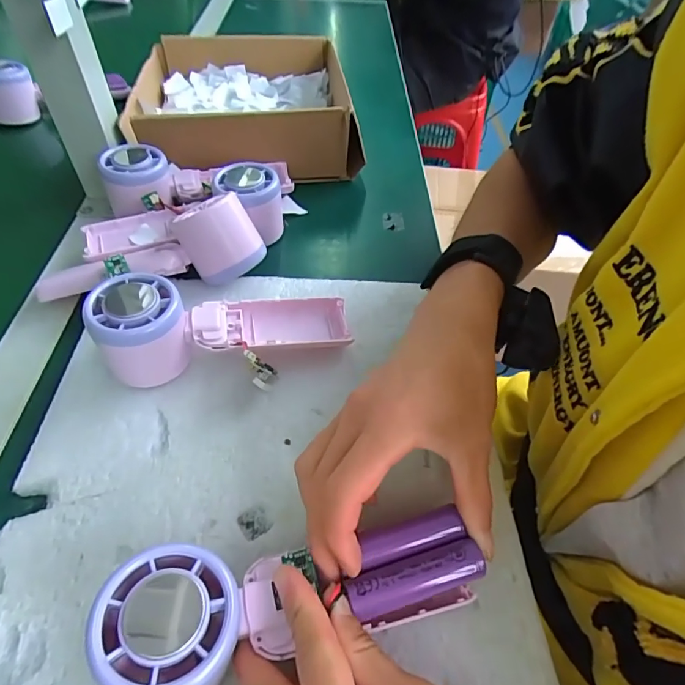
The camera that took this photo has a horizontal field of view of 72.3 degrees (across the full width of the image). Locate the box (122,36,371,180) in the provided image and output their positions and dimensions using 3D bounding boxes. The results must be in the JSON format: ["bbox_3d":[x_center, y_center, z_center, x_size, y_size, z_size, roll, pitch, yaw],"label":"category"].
[{"bbox_3d":[-0.105,-0.260,0.522,0.225,0.079,0.214,-4,50,-6],"label":"box"}]

